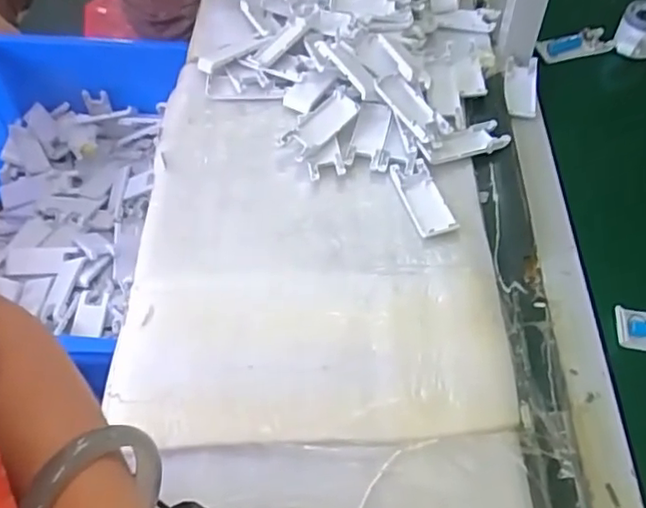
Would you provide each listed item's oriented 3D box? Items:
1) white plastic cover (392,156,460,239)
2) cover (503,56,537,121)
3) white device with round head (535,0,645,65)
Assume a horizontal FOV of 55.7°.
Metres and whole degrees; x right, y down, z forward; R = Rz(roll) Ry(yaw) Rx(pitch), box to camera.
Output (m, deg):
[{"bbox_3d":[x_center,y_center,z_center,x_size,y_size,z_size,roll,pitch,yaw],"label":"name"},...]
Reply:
[{"bbox_3d":[0.108,-0.061,0.663,0.046,0.012,0.105,-11,54,-8],"label":"white plastic cover"},{"bbox_3d":[0.249,-0.212,0.774,0.041,0.009,0.109,11,54,8],"label":"cover"},{"bbox_3d":[0.389,-0.300,0.849,0.187,0.045,0.068,-12,53,11],"label":"white device with round head"}]

